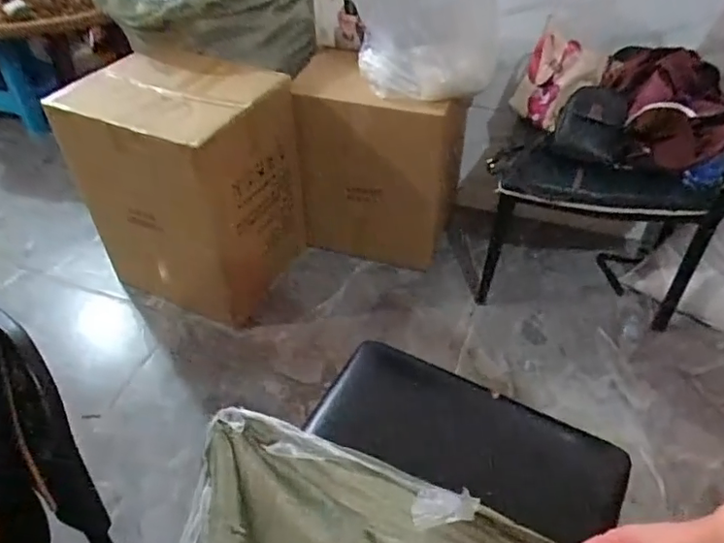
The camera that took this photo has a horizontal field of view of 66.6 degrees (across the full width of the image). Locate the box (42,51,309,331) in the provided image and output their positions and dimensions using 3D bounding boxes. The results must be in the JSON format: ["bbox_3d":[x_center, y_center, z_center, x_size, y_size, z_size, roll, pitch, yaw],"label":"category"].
[{"bbox_3d":[-0.453,-0.212,1.595,0.474,0.610,0.424,21,48,21],"label":"box"}]

